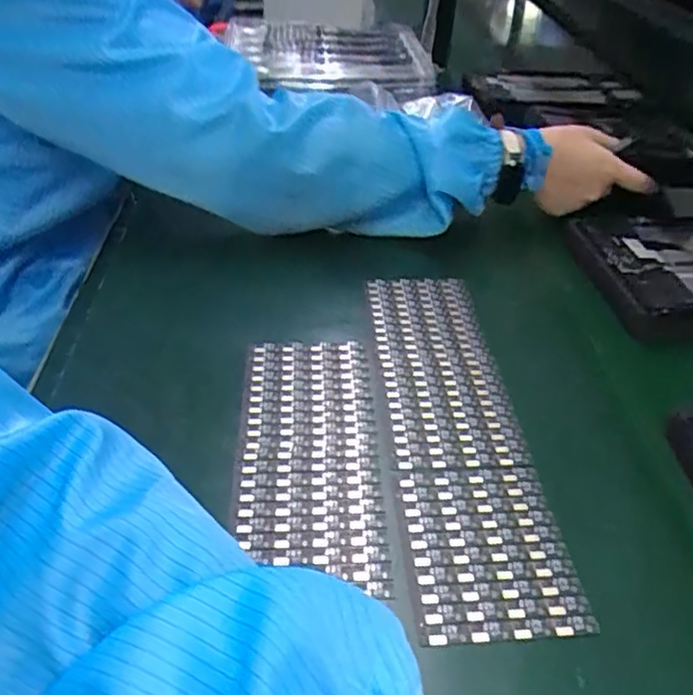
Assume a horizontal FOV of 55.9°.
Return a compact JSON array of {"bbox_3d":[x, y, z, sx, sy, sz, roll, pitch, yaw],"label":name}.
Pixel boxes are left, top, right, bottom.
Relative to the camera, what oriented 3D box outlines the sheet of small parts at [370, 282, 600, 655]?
[{"bbox_3d":[0.066,0.042,0.414,0.080,0.009,0.288,-2,38,-2],"label":"sheet of small parts"}]

